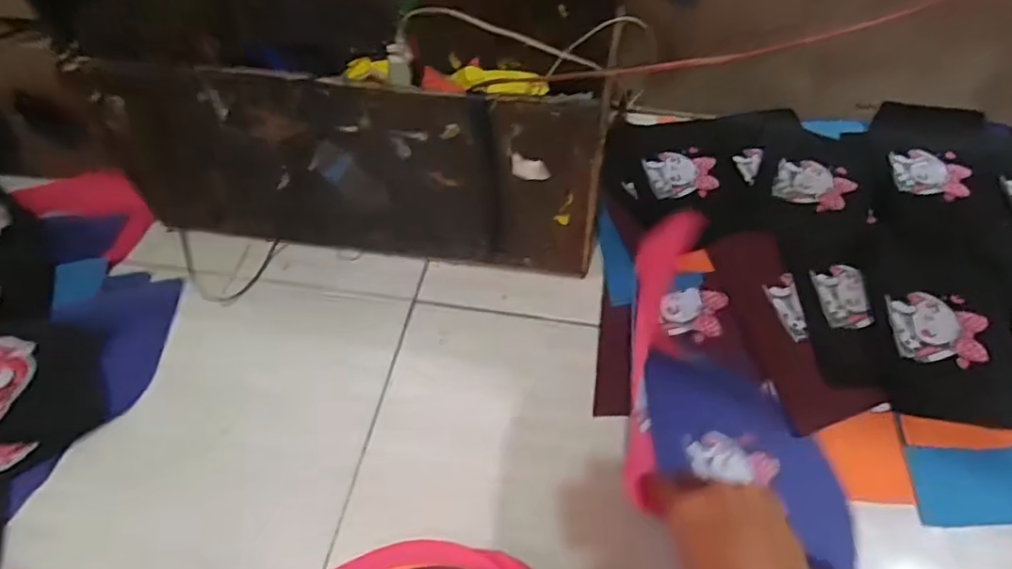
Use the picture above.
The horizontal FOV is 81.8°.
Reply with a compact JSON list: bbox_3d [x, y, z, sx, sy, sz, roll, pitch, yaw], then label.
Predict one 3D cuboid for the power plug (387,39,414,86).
[{"bbox_3d":[-0.120,-0.255,0.673,0.029,0.049,0.022,1,24,9],"label":"power plug"}]

